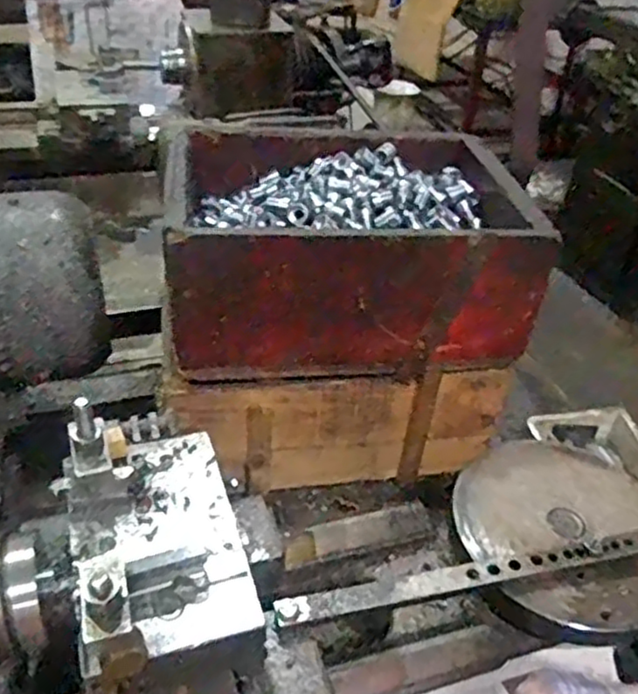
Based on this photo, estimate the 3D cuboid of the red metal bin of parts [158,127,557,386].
[{"bbox_3d":[0.022,-0.101,0.723,0.331,0.151,0.222,-2,38,-9],"label":"red metal bin of parts"}]

